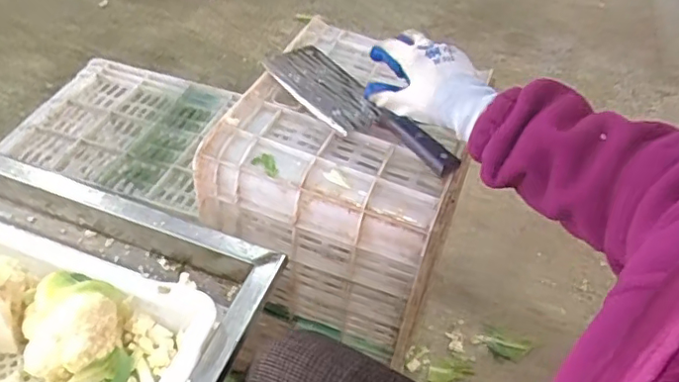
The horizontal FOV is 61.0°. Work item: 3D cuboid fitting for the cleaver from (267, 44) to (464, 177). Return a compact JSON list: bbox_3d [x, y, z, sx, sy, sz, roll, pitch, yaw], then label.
[{"bbox_3d":[0.018,-0.095,0.660,0.270,0.021,0.103,37,53,26],"label":"cleaver"}]

